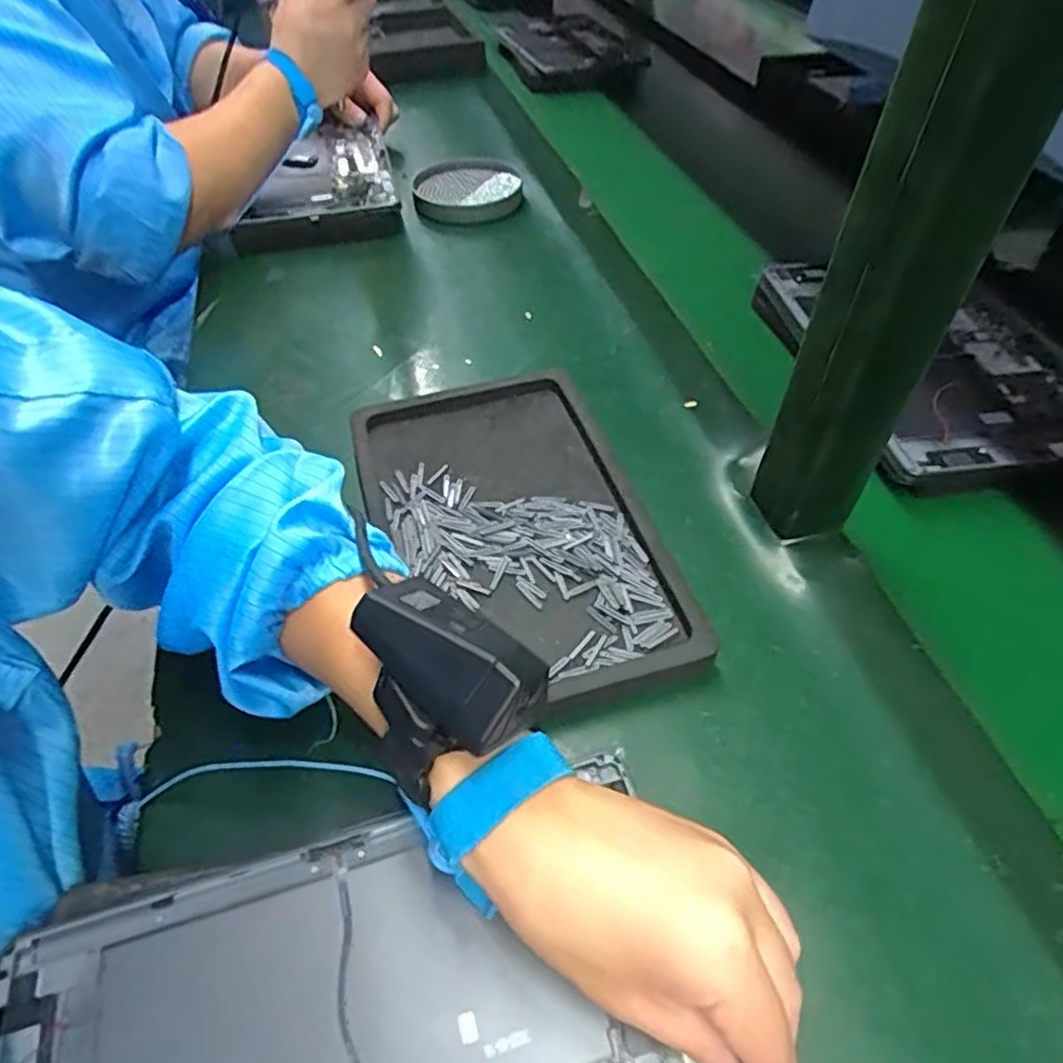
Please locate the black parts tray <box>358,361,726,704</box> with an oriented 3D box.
[{"bbox_3d":[-0.016,-0.008,0.417,0.149,0.022,0.261,-16,50,-11],"label":"black parts tray"}]

